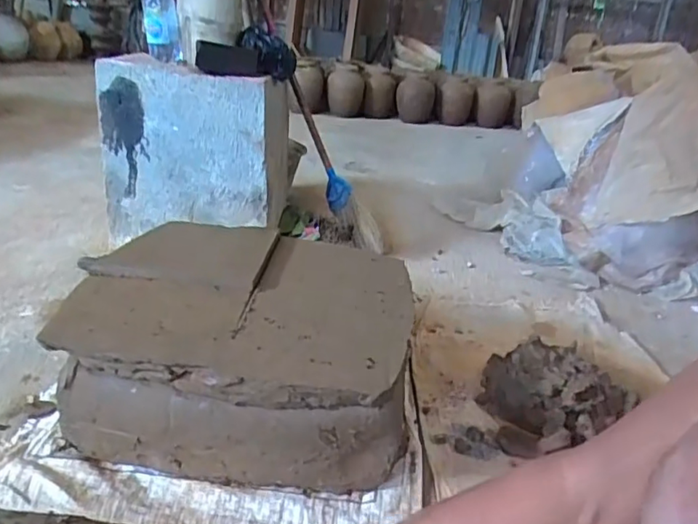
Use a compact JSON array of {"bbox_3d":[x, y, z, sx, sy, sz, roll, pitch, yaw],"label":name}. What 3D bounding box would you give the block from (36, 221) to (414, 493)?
[{"bbox_3d":[-0.136,0.124,0.795,0.407,0.218,0.333,6,23,2],"label":"block"}]

